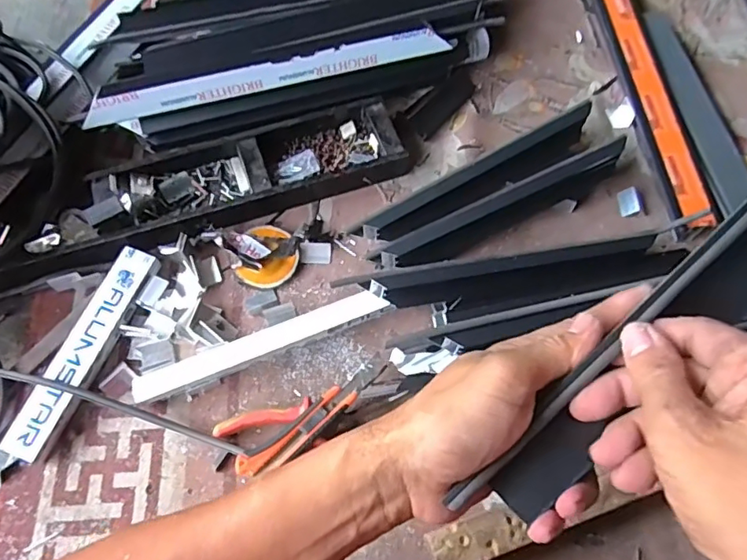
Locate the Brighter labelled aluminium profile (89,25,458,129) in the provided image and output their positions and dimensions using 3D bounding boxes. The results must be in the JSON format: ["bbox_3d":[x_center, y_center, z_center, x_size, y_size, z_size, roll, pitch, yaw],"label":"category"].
[{"bbox_3d":[-0.133,-0.259,0.702,0.449,0.043,0.025,-12,65,-7],"label":"Brighter labelled aluminium profile"}]

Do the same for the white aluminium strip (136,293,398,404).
[{"bbox_3d":[-0.121,0.068,0.626,0.287,0.029,0.030,-21,66,-11],"label":"white aluminium strip"}]

